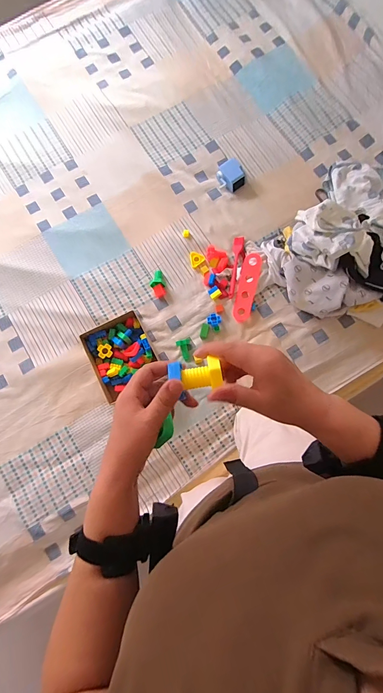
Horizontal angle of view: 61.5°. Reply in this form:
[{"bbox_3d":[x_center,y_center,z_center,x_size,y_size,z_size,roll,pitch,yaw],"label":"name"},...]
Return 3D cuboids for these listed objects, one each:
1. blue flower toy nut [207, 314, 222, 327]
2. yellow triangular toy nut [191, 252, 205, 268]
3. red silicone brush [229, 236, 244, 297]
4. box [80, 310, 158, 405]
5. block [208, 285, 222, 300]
[{"bbox_3d":[0.067,-0.078,0.947,0.038,0.010,0.038,0,81,3],"label":"blue flower toy nut"},{"bbox_3d":[0.013,-0.273,0.997,0.045,0.010,0.043,-38,81,-3],"label":"yellow triangular toy nut"},{"bbox_3d":[0.137,-0.240,0.978,0.030,0.011,0.196,6,82,4],"label":"red silicone brush"},{"bbox_3d":[-0.196,0.023,0.911,0.168,0.062,0.195,-27,81,-1],"label":"box"},{"bbox_3d":[0.070,-0.162,0.962,0.034,0.013,0.037,-32,81,-2],"label":"block"}]

